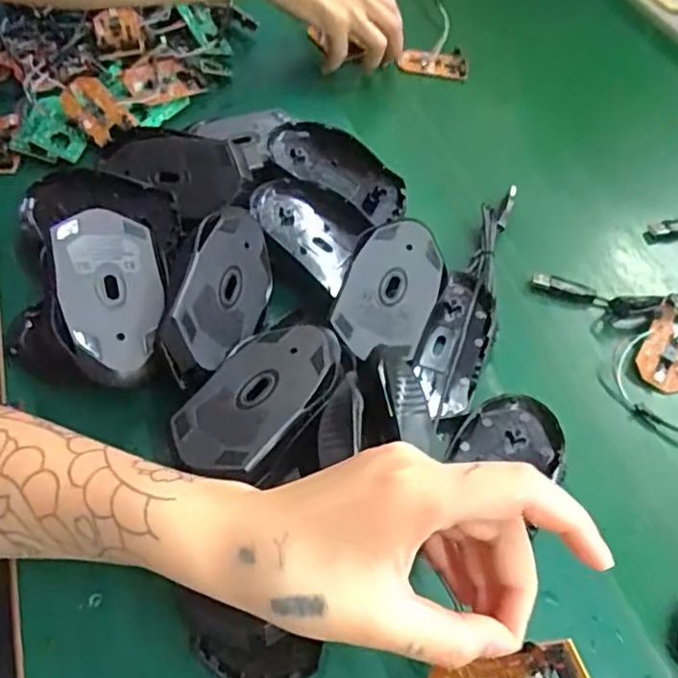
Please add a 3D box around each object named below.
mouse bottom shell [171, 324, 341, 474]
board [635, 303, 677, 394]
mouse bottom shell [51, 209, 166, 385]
[{"bbox_3d":[-0.044,0.028,0.353,0.062,0.016,0.108,36,59,18],"label":"mouse bottom shell"},{"bbox_3d":[0.227,0.005,0.436,0.035,0.008,0.066,35,67,1],"label":"board"},{"bbox_3d":[-0.135,-0.028,0.372,0.059,0.012,0.105,-1,65,-23],"label":"mouse bottom shell"}]

